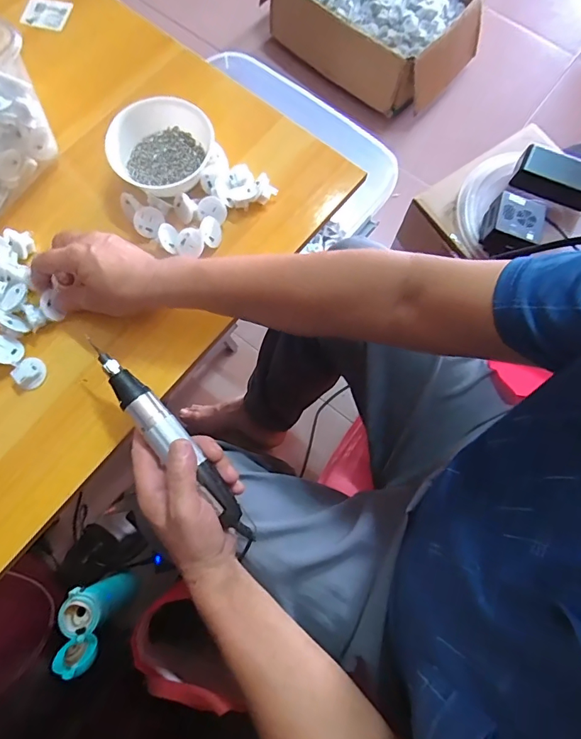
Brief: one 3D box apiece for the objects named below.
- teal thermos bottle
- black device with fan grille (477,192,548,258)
[{"bbox_3d":[-0.319,0.405,0.738,0.070,0.219,0.099,2,75,-1],"label":"teal thermos bottle"},{"bbox_3d":[0.344,-0.221,0.696,0.077,0.060,0.085,25,76,5],"label":"black device with fan grille"}]

